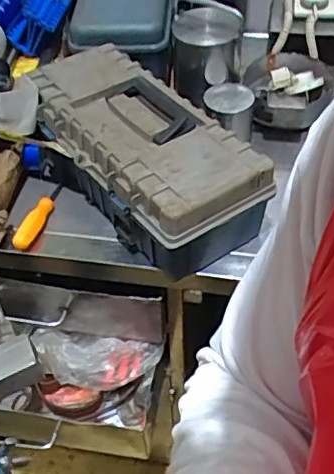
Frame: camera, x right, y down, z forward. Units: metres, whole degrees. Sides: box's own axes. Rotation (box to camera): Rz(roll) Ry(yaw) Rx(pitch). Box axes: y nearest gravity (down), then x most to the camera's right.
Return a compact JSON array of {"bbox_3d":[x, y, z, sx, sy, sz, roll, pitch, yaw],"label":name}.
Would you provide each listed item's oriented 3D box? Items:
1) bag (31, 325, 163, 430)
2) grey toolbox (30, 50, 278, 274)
[{"bbox_3d":[-0.108,0.221,0.860,0.204,0.145,0.101,-5,50,-1],"label":"bag"},{"bbox_3d":[-0.035,-0.109,0.718,0.161,0.121,0.338,-29,54,-19],"label":"grey toolbox"}]

